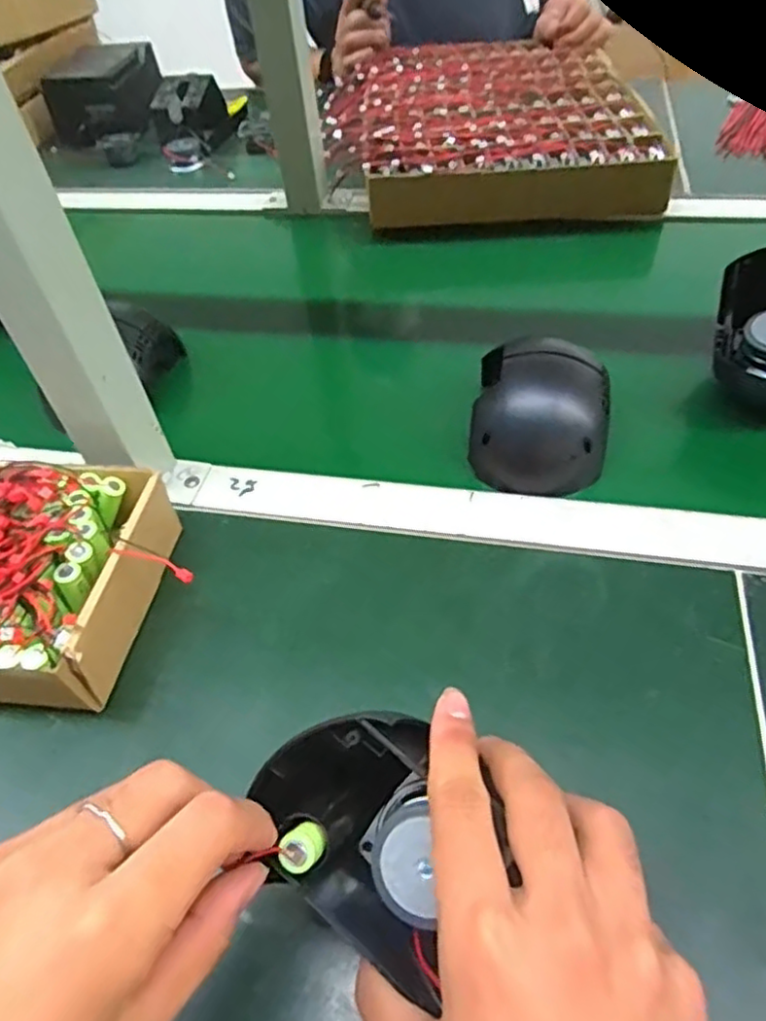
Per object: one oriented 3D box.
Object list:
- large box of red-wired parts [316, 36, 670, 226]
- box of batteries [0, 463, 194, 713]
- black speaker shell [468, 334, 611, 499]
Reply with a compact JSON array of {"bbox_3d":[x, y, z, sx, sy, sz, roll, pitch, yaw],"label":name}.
[{"bbox_3d":[0.116,-0.474,0.807,0.354,0.059,0.423,-2,48,5],"label":"large box of red-wired parts"},{"bbox_3d":[-0.216,0.037,0.380,0.170,0.082,0.152,6,50,12],"label":"box of batteries"},{"bbox_3d":[0.107,-0.066,0.448,0.087,0.060,0.085,7,50,12],"label":"black speaker shell"}]

